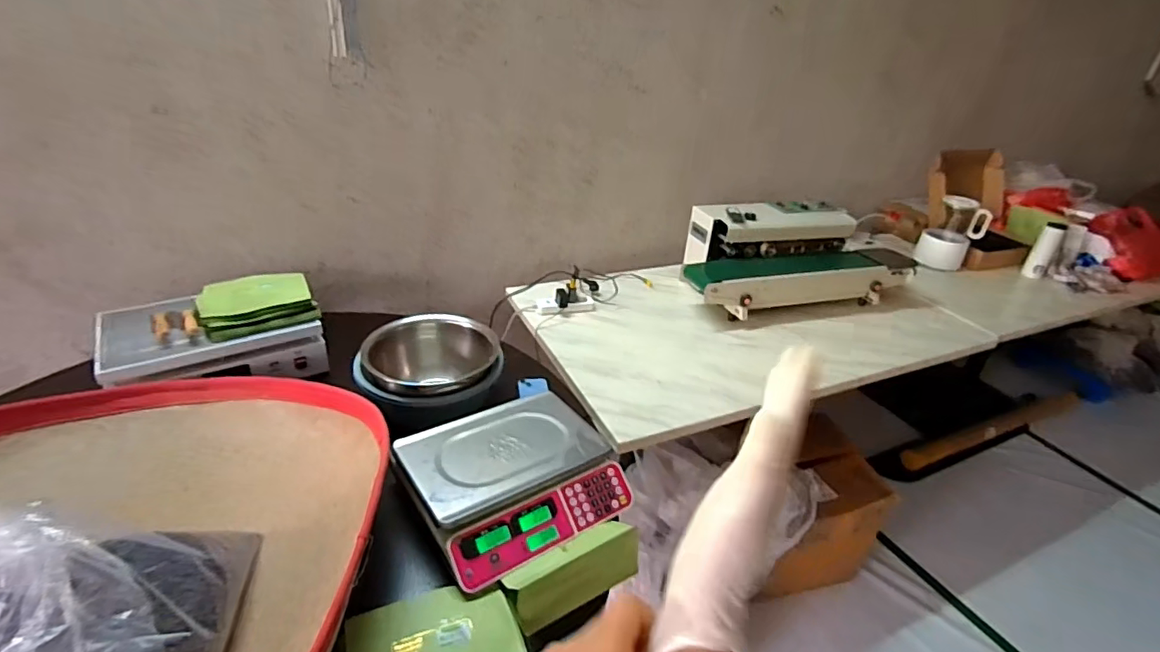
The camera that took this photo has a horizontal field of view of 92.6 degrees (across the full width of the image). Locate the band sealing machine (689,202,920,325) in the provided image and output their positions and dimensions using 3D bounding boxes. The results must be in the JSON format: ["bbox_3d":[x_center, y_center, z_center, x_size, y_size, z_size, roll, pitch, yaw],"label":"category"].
[{"bbox_3d":[0.734,-0.233,1.827,0.802,0.249,0.336,-2,31,-13],"label":"band sealing machine"}]

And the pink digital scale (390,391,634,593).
[{"bbox_3d":[-0.128,0.263,1.008,0.342,0.093,0.311,-19,38,-36],"label":"pink digital scale"}]

